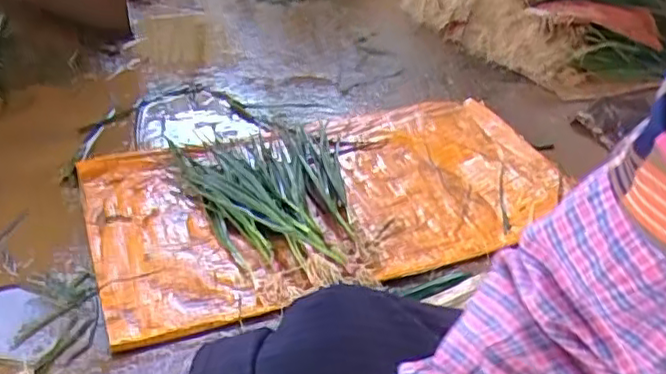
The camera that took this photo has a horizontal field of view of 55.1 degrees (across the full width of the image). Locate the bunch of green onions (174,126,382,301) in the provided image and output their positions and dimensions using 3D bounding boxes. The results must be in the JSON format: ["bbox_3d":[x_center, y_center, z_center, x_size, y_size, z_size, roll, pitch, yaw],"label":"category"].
[{"bbox_3d":[-0.116,0.016,1.132,0.331,0.053,0.520,-3,32,-11],"label":"bunch of green onions"}]

